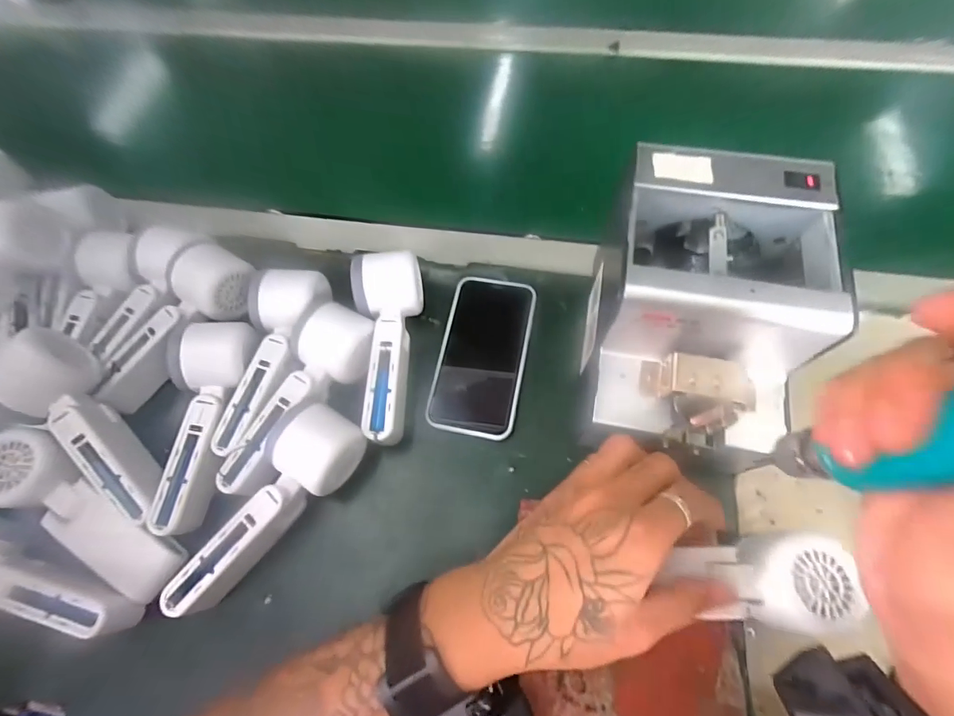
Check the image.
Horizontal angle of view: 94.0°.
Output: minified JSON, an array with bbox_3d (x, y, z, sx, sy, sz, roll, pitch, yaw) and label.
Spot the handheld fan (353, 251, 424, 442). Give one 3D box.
[{"bbox_3d":[-0.076,-0.009,0.374,0.054,0.058,0.161,-3,66,2],"label":"handheld fan"}]

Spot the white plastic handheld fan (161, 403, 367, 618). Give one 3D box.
[{"bbox_3d":[-0.152,0.110,0.329,0.055,0.050,0.162,31,71,16],"label":"white plastic handheld fan"}]

